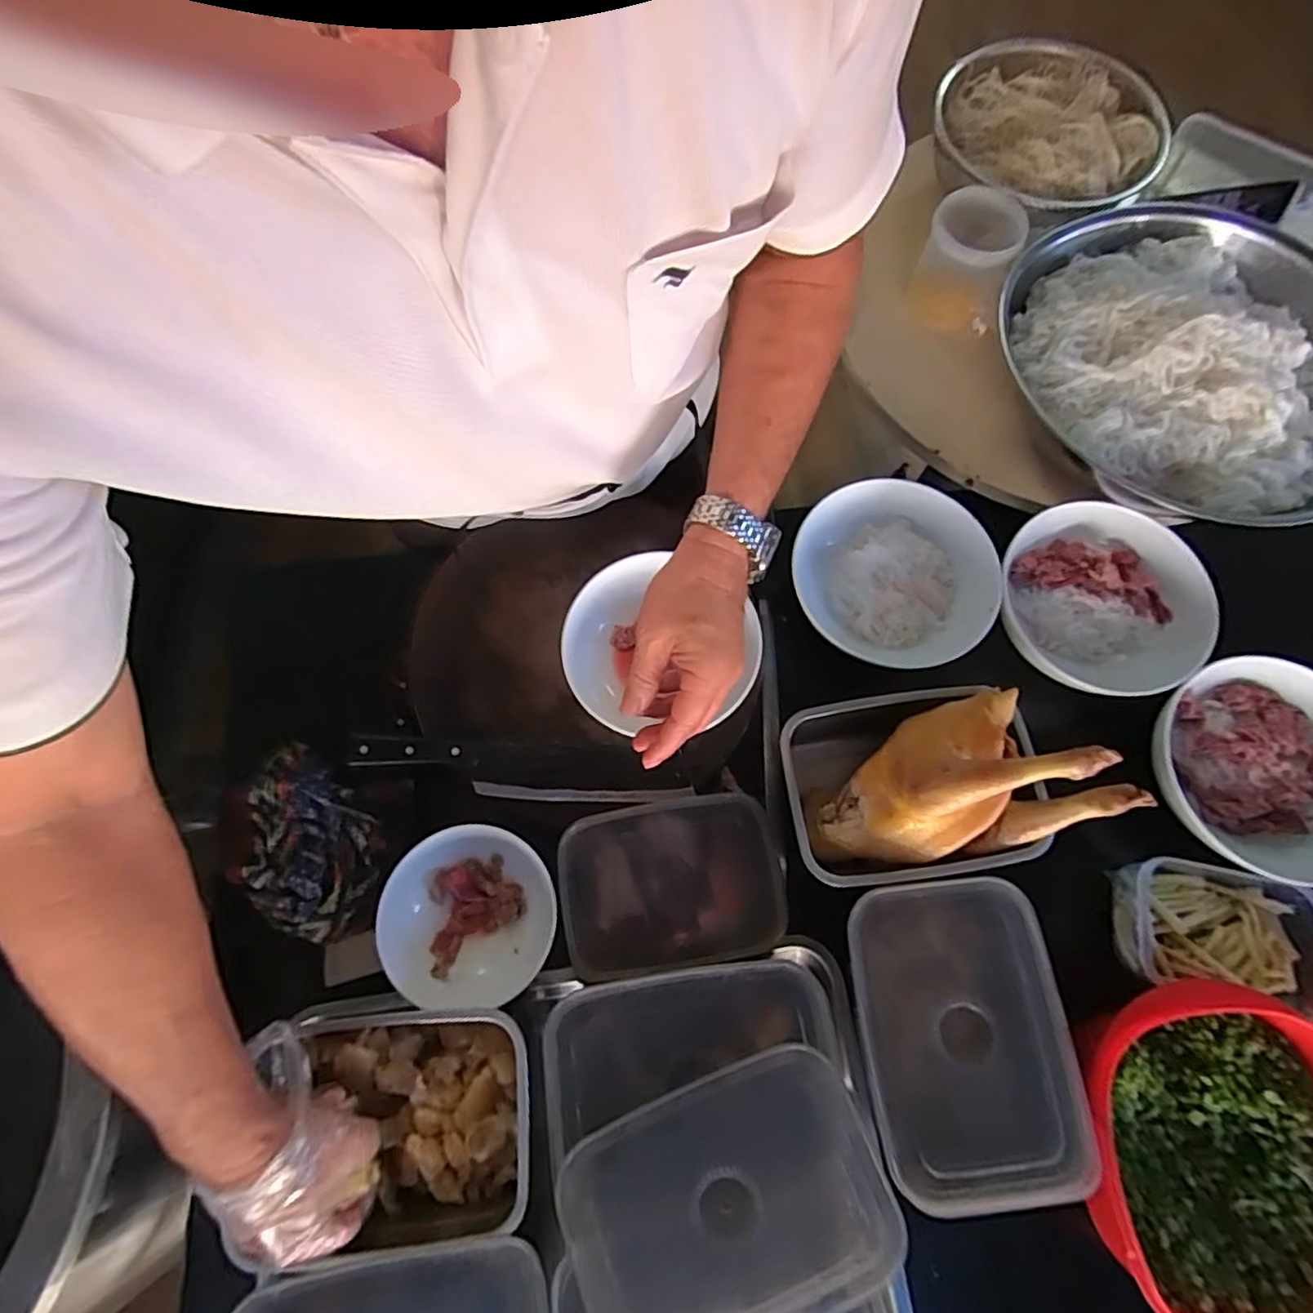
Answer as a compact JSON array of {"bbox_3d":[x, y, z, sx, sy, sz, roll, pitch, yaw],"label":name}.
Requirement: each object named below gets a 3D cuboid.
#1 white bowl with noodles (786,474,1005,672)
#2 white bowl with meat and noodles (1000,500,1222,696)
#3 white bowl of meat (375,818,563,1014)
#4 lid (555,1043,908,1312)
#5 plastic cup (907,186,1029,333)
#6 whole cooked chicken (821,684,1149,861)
[{"bbox_3d":[0.240,-0.080,0.659,0.200,0.065,0.189,31,75,10],"label":"white bowl with noodles"},{"bbox_3d":[0.436,-0.057,0.654,0.186,0.085,0.196,0,72,0],"label":"white bowl with meat and noodles"},{"bbox_3d":[-0.160,0.227,0.559,0.143,0.049,0.149,0,72,0],"label":"white bowl of meat"},{"bbox_3d":[0.049,0.382,0.435,0.210,0.020,0.150,-22,73,-7],"label":"lid"},{"bbox_3d":[0.344,-0.442,0.714,0.092,0.105,0.101,0,72,0],"label":"plastic cup"},{"bbox_3d":[0.251,0.104,0.521,0.211,0.157,0.129,-22,73,-7],"label":"whole cooked chicken"}]

